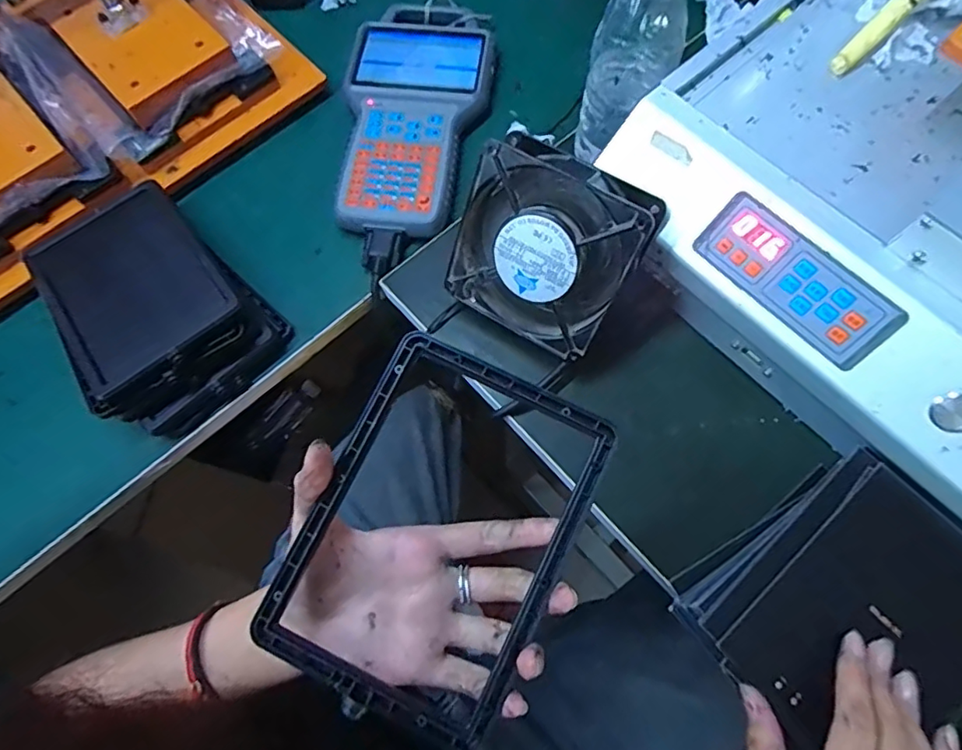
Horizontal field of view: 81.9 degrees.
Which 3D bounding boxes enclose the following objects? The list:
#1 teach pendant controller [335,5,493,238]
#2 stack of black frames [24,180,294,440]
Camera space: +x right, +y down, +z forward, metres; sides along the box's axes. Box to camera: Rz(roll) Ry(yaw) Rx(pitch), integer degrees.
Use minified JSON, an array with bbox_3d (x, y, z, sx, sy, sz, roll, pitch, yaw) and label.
[{"bbox_3d":[-0.061,-0.235,0.507,0.125,0.026,0.247,6,70,4],"label":"teach pendant controller"},{"bbox_3d":[-0.265,-0.058,0.437,0.136,0.052,0.201,-43,74,-13],"label":"stack of black frames"}]

